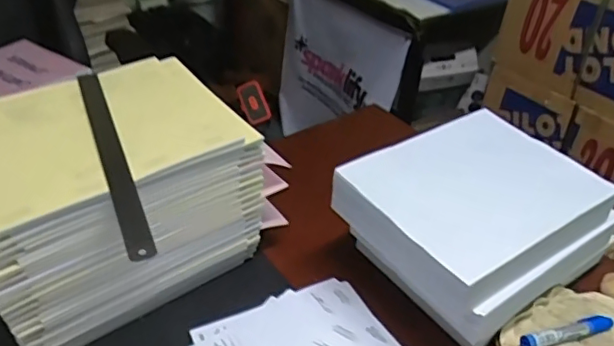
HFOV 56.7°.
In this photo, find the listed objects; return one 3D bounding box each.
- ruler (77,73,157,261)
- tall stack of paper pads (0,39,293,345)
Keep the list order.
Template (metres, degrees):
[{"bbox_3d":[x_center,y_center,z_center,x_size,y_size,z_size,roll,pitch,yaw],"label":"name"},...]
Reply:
[{"bbox_3d":[-0.209,-0.025,0.607,0.026,0.008,0.317,-10,42,-24],"label":"ruler"},{"bbox_3d":[-0.239,0.037,0.700,0.324,0.229,0.227,-27,48,-34],"label":"tall stack of paper pads"}]

